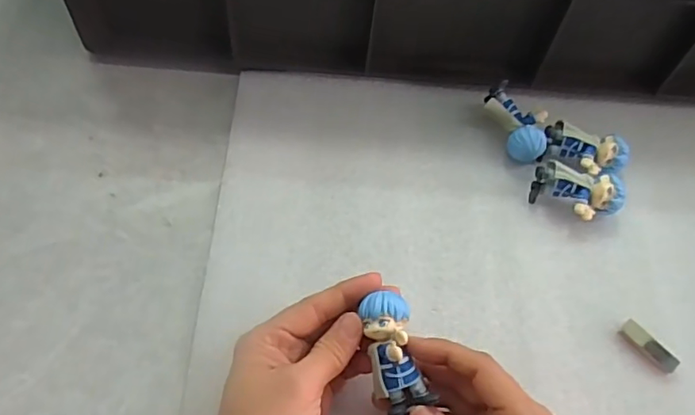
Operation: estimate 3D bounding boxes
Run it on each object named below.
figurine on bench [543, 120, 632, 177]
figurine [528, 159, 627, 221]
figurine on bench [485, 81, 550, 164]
[{"bbox_3d":[0.176,-0.040,0.410,0.057,0.024,0.034,14,58,4],"label":"figurine on bench"},{"bbox_3d":[0.162,-0.008,0.392,0.059,0.027,0.035,12,58,3],"label":"figurine"},{"bbox_3d":[0.129,-0.062,0.421,0.031,0.032,0.060,-19,62,-16],"label":"figurine on bench"}]

